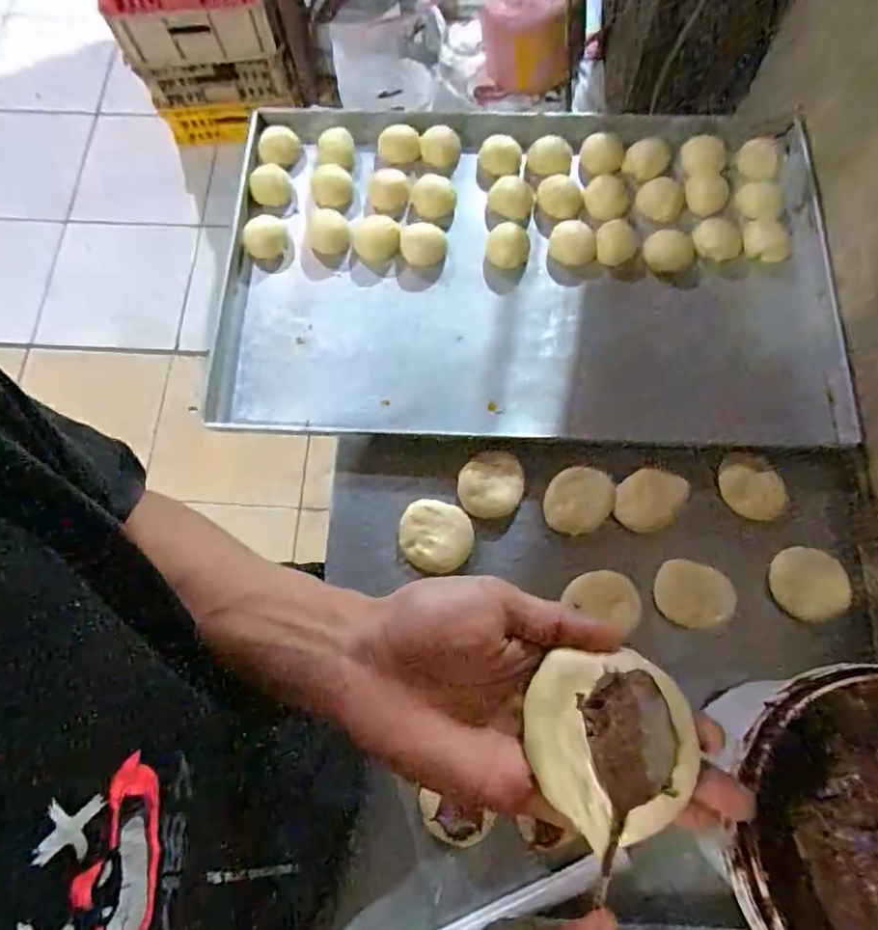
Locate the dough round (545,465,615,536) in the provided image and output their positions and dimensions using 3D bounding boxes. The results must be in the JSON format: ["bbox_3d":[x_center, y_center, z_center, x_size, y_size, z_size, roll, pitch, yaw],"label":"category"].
[{"bbox_3d":[0.150,0.039,0.626,0.079,0.014,0.064,-41,76,-10],"label":"dough round"}]

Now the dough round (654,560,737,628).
[{"bbox_3d":[0.258,0.132,0.594,0.073,0.019,0.061,14,74,6],"label":"dough round"}]

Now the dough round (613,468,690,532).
[{"bbox_3d":[0.224,0.036,0.626,0.062,0.013,0.073,34,77,11],"label":"dough round"}]

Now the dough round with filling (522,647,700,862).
[{"bbox_3d":[0.069,0.114,0.239,0.058,0.025,0.069,-4,73,1],"label":"dough round with filling"}]

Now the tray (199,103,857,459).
[{"bbox_3d":[0.098,-0.239,0.708,0.711,0.037,0.445,2,74,2],"label":"tray"}]

